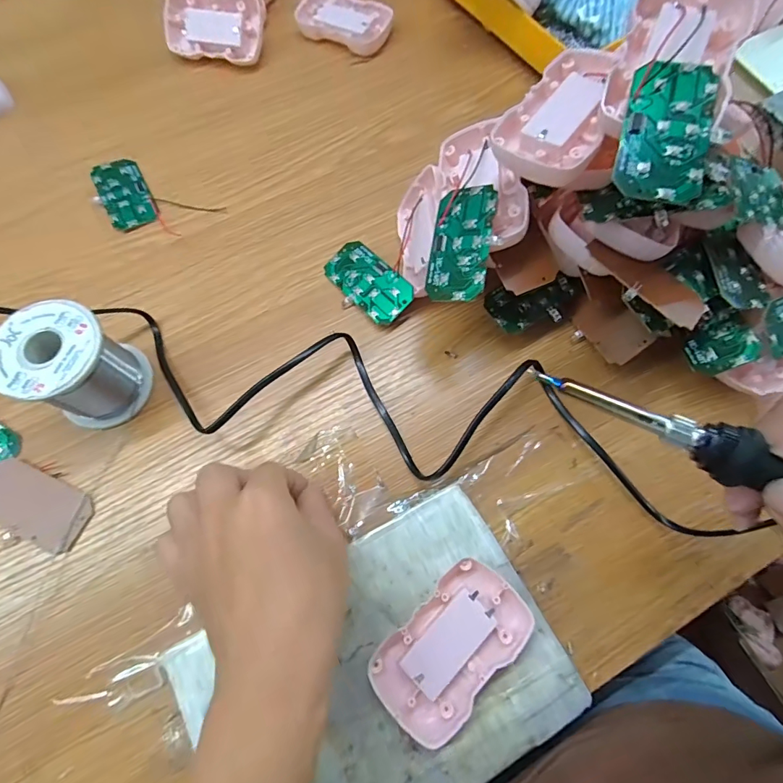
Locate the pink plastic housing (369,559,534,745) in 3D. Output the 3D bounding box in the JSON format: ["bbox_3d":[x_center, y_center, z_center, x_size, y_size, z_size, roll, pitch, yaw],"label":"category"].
[{"bbox_3d":[0.034,0.140,0.244,0.088,0.017,0.052,-42,75,-14],"label":"pink plastic housing"}]

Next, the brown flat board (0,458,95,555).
[{"bbox_3d":[-0.228,0.071,0.279,0.073,0.004,0.037,23,72,8],"label":"brown flat board"}]

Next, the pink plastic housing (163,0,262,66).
[{"bbox_3d":[-0.163,-0.337,0.406,0.090,0.018,0.056,9,103,2],"label":"pink plastic housing"}]

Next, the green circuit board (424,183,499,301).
[{"bbox_3d":[0.042,-0.090,0.268,0.036,0.004,0.072,4,80,28],"label":"green circuit board"}]

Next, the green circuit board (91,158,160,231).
[{"bbox_3d":[-0.220,-0.165,0.362,0.037,0.004,0.075,-27,72,-9],"label":"green circuit board"}]

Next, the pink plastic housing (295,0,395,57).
[{"bbox_3d":[-0.046,-0.359,0.424,0.090,0.013,0.055,20,71,7],"label":"pink plastic housing"}]

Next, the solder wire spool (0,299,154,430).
[{"bbox_3d":[-0.198,-0.015,0.278,0.061,0.061,0.061,0,70,0],"label":"solder wire spool"}]

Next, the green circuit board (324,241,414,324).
[{"bbox_3d":[-0.017,-0.083,0.329,0.037,0.004,0.073,-46,71,2],"label":"green circuit board"}]

